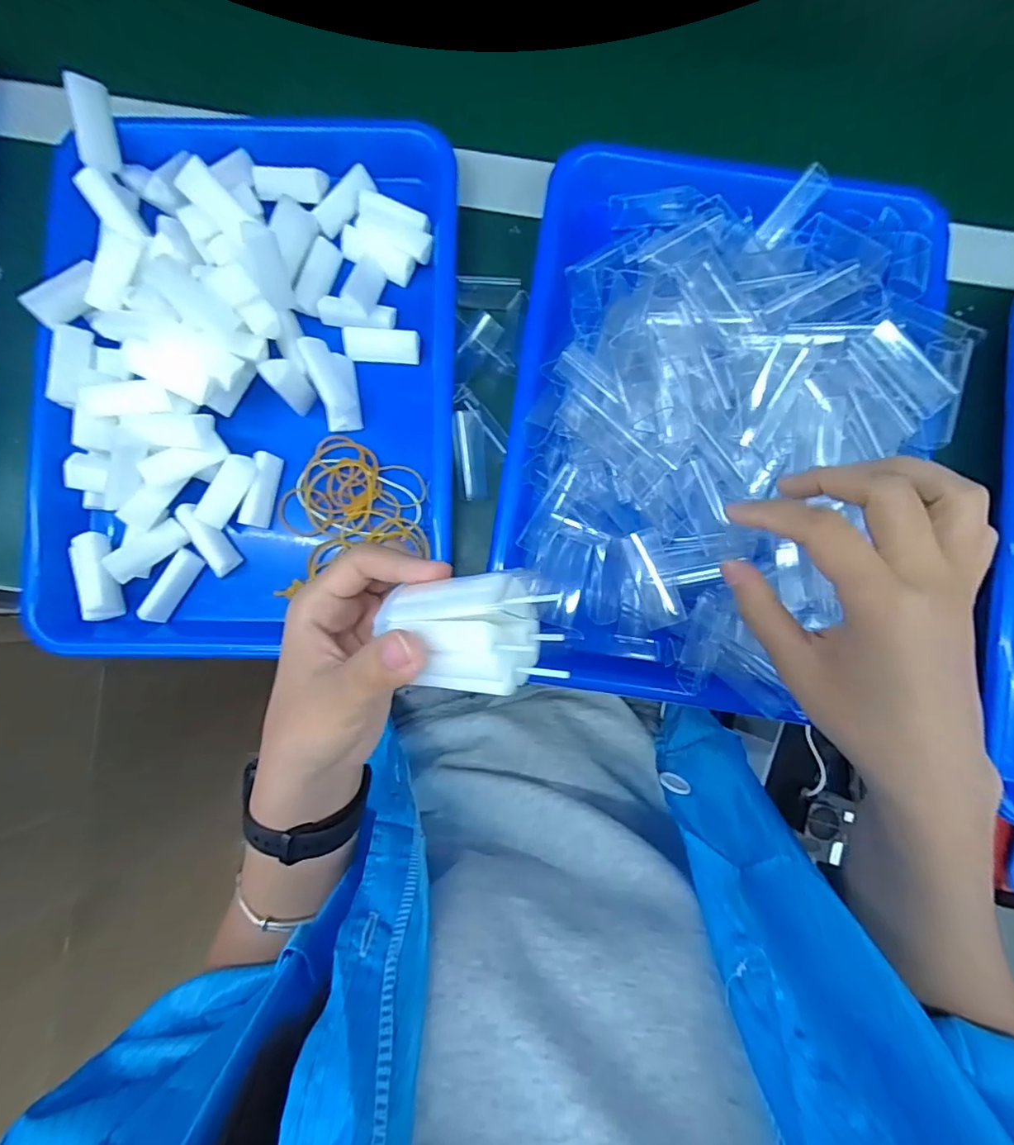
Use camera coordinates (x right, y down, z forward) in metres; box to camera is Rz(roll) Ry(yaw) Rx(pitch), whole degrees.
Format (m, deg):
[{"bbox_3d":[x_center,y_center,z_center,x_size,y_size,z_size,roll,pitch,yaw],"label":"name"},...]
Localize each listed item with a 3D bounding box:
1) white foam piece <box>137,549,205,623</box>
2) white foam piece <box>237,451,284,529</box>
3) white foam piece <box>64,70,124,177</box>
[{"bbox_3d":[-0.205,0.008,0.320,0.013,0.013,0.047,33,87,2],"label":"white foam piece"},{"bbox_3d":[-0.152,-0.051,0.321,0.016,0.016,0.045,15,86,1],"label":"white foam piece"},{"bbox_3d":[-0.250,-0.271,0.316,0.015,0.019,0.047,1,108,0],"label":"white foam piece"}]

